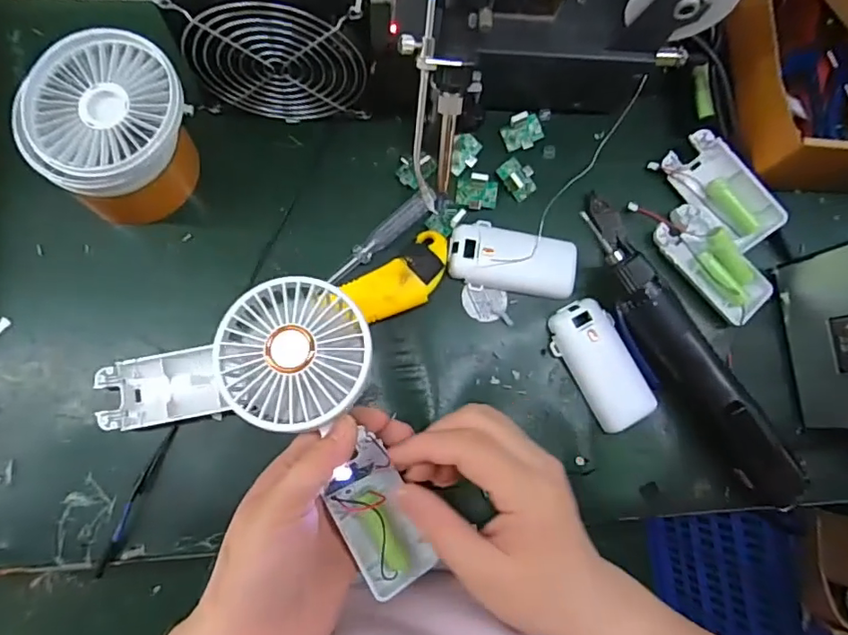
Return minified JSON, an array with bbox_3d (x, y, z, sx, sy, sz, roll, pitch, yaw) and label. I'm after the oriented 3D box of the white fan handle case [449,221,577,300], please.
[{"bbox_3d":[0.065,-0.043,0.397,0.093,0.012,0.048,7,79,-5],"label":"white fan handle case"}]

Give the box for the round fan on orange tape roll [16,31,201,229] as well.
[{"bbox_3d":[-0.191,-0.118,0.348,0.093,0.087,0.086,1,80,-6],"label":"round fan on orange tape roll"}]

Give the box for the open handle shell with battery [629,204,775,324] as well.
[{"bbox_3d":[0.208,-0.050,0.405,0.044,0.019,0.114,-42,86,-11],"label":"open handle shell with battery"}]

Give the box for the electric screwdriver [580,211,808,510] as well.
[{"bbox_3d":[0.185,0.029,0.379,0.038,0.035,0.238,-34,85,-9],"label":"electric screwdriver"}]

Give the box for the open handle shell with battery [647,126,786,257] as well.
[{"bbox_3d":[0.224,-0.094,0.410,0.049,0.019,0.094,-33,85,-10],"label":"open handle shell with battery"}]

